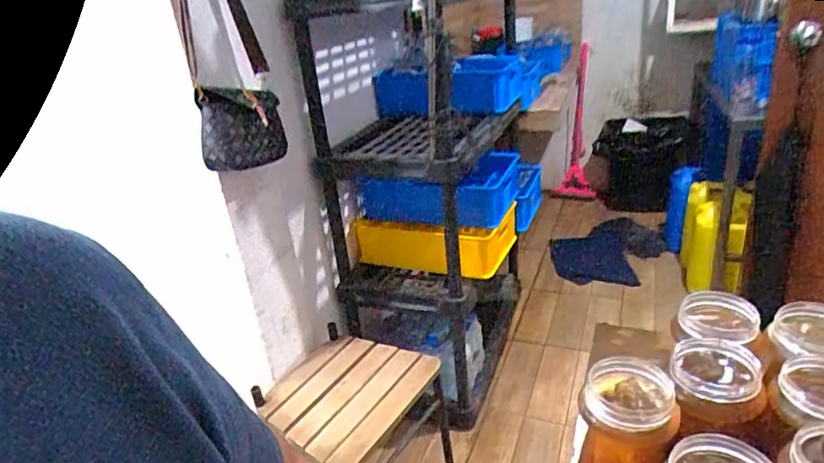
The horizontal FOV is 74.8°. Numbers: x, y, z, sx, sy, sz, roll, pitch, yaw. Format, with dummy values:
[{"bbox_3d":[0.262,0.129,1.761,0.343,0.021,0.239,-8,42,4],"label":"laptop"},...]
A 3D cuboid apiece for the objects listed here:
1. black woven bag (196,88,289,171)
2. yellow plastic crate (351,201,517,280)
[{"bbox_3d":[-0.368,-0.228,1.159,0.174,0.165,0.119,-14,26,-14],"label":"black woven bag"},{"bbox_3d":[0.081,0.010,1.809,0.494,0.166,0.315,4,27,23],"label":"yellow plastic crate"}]

